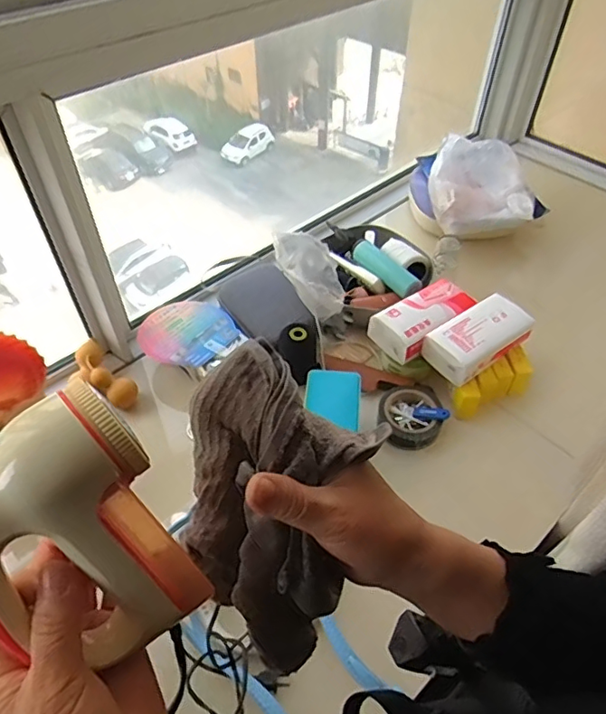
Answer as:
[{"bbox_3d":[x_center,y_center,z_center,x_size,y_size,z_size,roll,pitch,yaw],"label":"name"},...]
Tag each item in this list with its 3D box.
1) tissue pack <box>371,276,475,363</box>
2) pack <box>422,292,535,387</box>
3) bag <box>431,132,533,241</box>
[{"bbox_3d":[0.204,-0.068,0.940,0.165,0.051,0.095,-33,56,-26],"label":"tissue pack"},{"bbox_3d":[0.293,-0.033,0.904,0.172,0.057,0.088,-27,54,-23],"label":"pack"},{"bbox_3d":[0.371,-0.367,1.163,0.197,0.112,0.215,7,48,6],"label":"bag"}]

